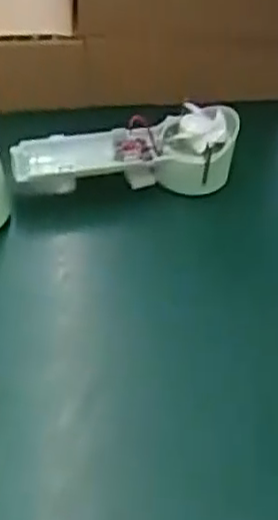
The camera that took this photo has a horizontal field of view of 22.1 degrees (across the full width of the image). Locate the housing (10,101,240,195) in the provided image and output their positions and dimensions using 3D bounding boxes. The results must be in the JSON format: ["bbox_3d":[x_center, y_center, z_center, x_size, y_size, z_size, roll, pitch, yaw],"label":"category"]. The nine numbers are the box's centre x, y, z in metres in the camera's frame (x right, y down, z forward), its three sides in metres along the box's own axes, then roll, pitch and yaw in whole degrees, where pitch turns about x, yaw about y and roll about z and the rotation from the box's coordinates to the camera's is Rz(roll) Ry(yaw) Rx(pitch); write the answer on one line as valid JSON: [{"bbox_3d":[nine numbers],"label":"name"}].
[{"bbox_3d":[-0.010,-0.079,0.573,0.177,0.066,0.072,0,50,-3],"label":"housing"}]

